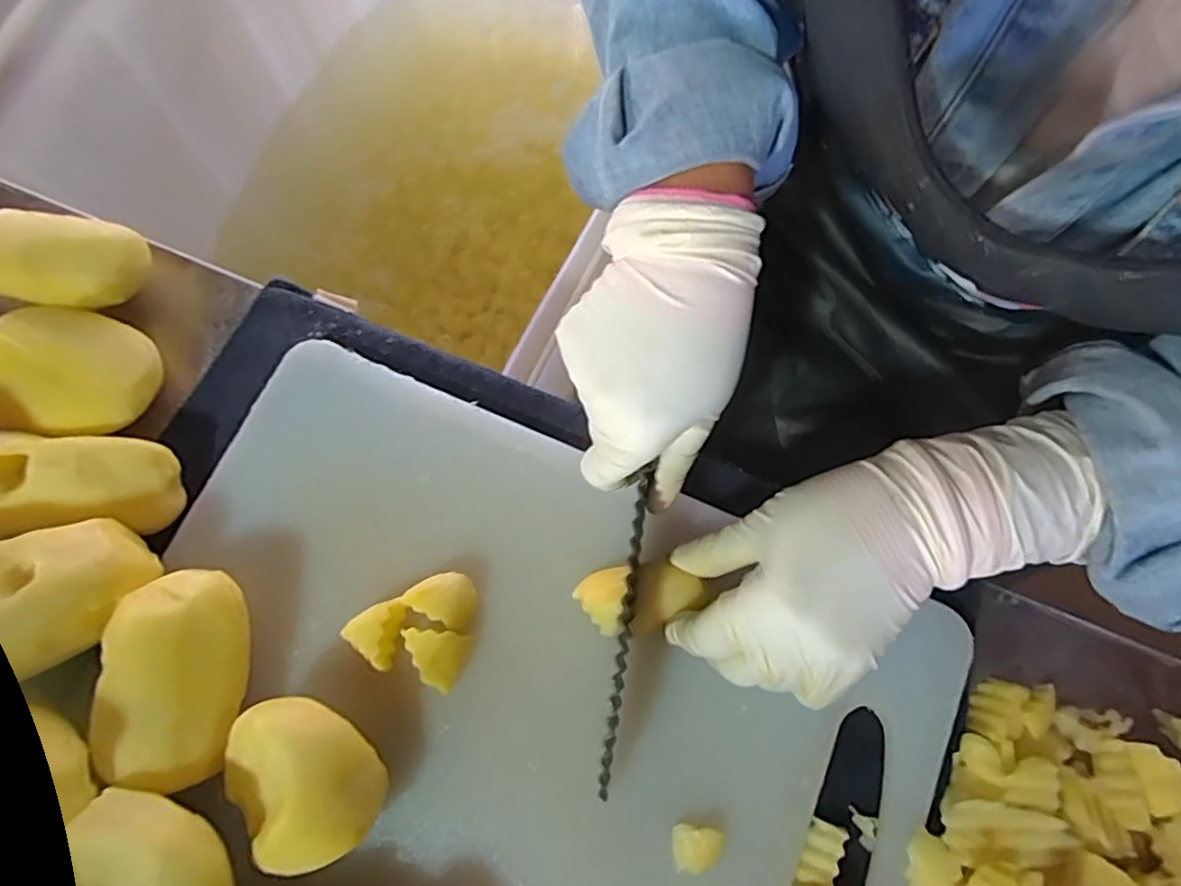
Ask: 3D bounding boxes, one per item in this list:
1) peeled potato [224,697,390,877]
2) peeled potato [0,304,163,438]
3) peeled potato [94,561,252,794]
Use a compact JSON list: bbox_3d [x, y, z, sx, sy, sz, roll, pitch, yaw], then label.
[{"bbox_3d":[-0.125,0.146,0.275,0.056,0.050,0.068,-40,76,-9],"label":"peeled potato"},{"bbox_3d":[-0.288,-0.038,0.352,0.090,0.043,0.073,15,75,6],"label":"peeled potato"},{"bbox_3d":[-0.182,0.104,0.285,0.052,0.043,0.091,-7,74,0],"label":"peeled potato"}]

